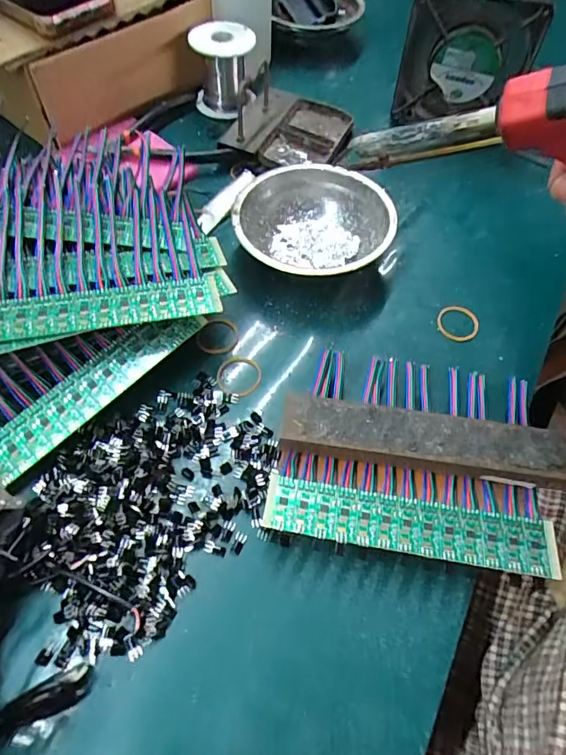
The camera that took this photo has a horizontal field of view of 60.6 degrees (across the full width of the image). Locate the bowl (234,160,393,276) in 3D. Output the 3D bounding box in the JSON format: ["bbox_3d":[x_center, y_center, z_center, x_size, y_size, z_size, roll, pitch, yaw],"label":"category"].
[{"bbox_3d":[0.024,-0.120,0.399,0.121,0.041,0.124,1,58,-2],"label":"bowl"}]

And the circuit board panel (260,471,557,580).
[{"bbox_3d":[0.072,0.084,0.278,0.163,0.004,0.033,9,55,4],"label":"circuit board panel"}]

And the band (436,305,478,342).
[{"bbox_3d":[0.137,-0.043,0.377,0.031,0.005,0.035,22,60,11],"label":"band"}]

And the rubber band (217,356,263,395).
[{"bbox_3d":[-0.031,-0.002,0.345,0.031,0.004,0.033,1,58,-2],"label":"rubber band"}]

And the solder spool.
[{"bbox_3d":[-0.062,-0.323,0.503,0.063,0.061,0.059,-13,60,-10],"label":"solder spool"}]

